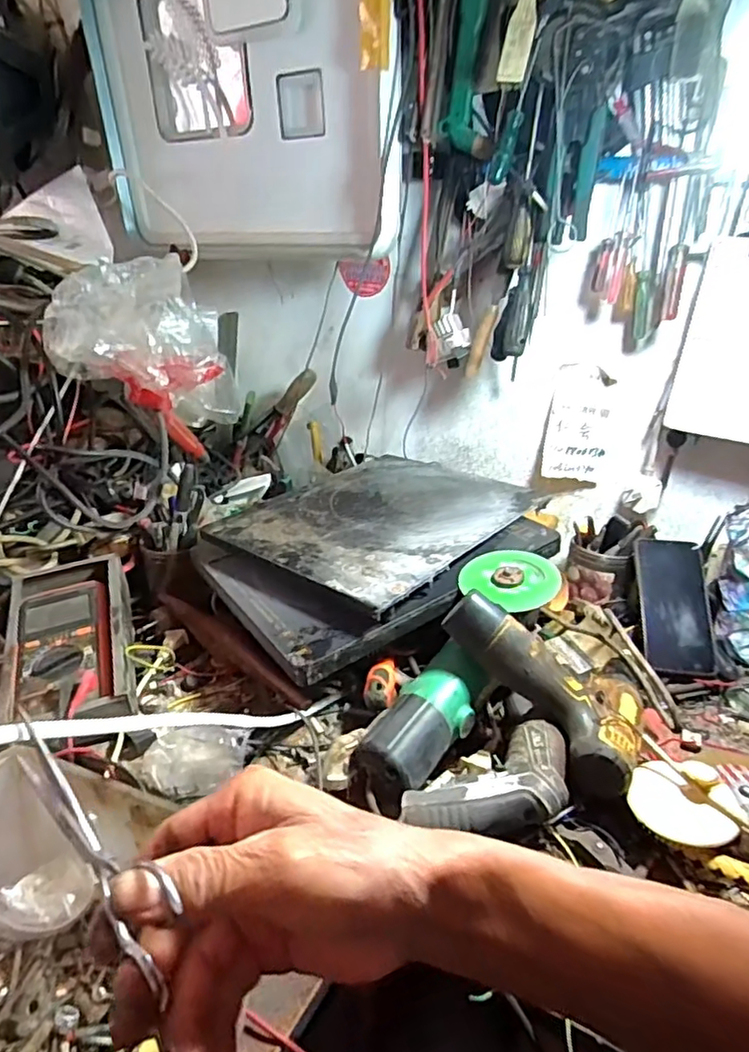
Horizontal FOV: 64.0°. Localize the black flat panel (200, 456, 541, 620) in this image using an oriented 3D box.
[{"bbox_3d":[0.008,-0.016,0.725,0.266,0.015,0.347,17,30,34],"label":"black flat panel"}]

